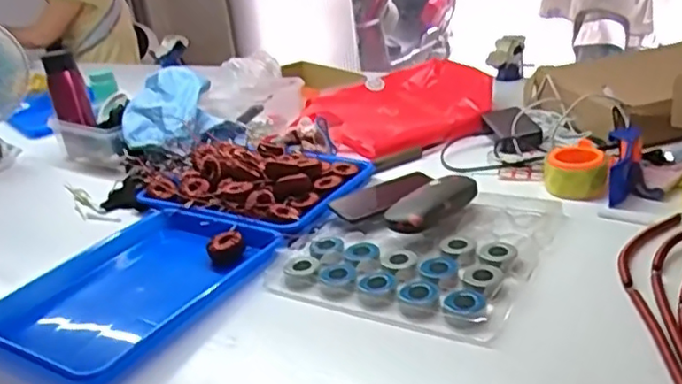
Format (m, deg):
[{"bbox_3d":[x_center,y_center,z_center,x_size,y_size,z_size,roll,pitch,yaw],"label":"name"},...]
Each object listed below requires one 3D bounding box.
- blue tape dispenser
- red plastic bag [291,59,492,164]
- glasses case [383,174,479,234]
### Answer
[{"bbox_3d":[0.416,-0.039,0.913,0.073,0.058,0.147,4,49,24],"label":"blue tape dispenser"},{"bbox_3d":[0.119,-0.164,1.259,0.331,0.082,0.302,-18,26,-21],"label":"red plastic bag"},{"bbox_3d":[0.122,0.014,0.876,0.067,0.029,0.141,14,32,40],"label":"glasses case"}]

